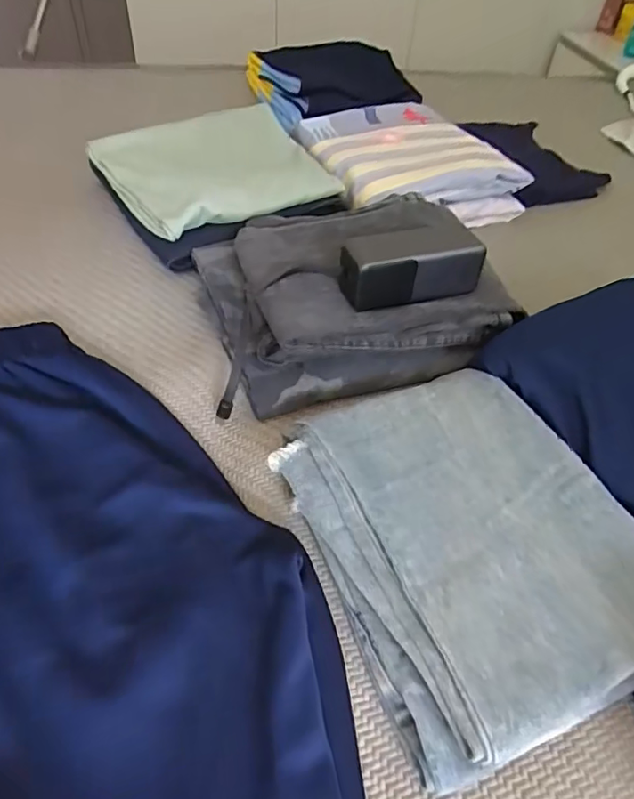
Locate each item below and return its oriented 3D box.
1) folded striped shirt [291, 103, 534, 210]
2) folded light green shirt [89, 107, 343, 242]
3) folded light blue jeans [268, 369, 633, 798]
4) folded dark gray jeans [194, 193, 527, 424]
[{"bbox_3d":[0.120,-0.359,0.811,0.250,0.060,0.283,-11,49,-15],"label":"folded striped shirt"},{"bbox_3d":[-0.136,-0.302,0.706,0.242,0.036,0.235,-24,54,-25],"label":"folded light green shirt"},{"bbox_3d":[0.111,0.099,0.403,0.208,0.055,0.249,-17,51,-19],"label":"folded light blue jeans"},{"bbox_3d":[0.037,-0.121,0.577,0.285,0.070,0.232,-8,49,-12],"label":"folded dark gray jeans"}]

